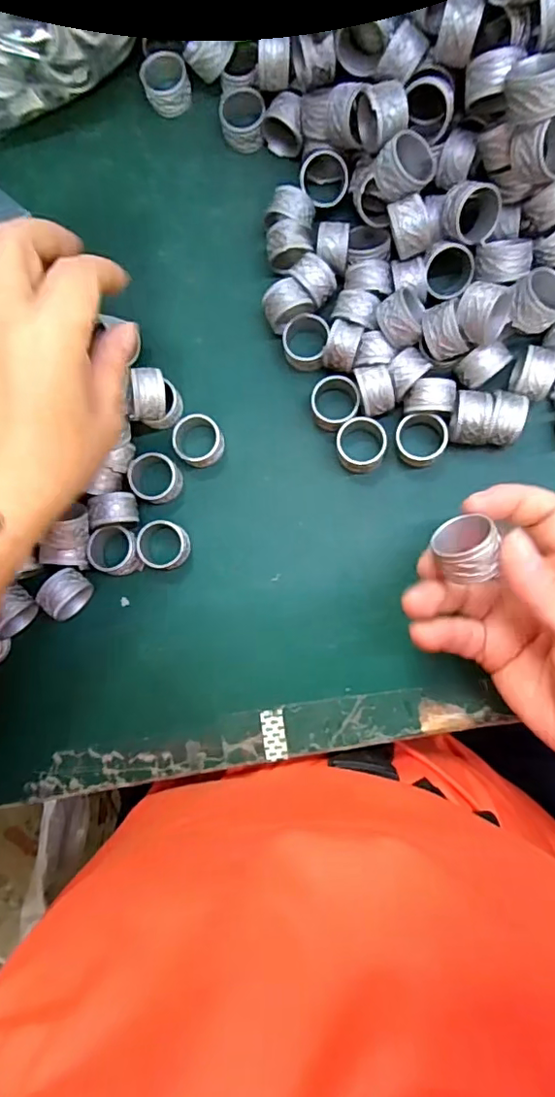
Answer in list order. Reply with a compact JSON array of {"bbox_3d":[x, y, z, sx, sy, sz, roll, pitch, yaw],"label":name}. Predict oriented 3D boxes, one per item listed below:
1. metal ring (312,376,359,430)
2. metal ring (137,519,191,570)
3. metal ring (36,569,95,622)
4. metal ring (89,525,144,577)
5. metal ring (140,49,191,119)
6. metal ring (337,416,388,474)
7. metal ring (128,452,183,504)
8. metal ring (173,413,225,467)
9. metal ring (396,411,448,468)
[{"bbox_3d":[0.033,-0.081,0.311,0.027,0.016,0.028,0,86,6],"label":"metal ring"},{"bbox_3d":[-0.064,-0.002,0.316,0.027,0.019,0.027,0,86,6],"label":"metal ring"},{"bbox_3d":[-0.120,0.025,0.313,0.019,0.025,0.026,39,91,7],"label":"metal ring"},{"bbox_3d":[-0.093,0.002,0.316,0.028,0.018,0.028,0,86,6],"label":"metal ring"},{"bbox_3d":[-0.068,-0.285,0.337,0.027,0.022,0.029,0,86,6],"label":"metal ring"},{"bbox_3d":[0.047,-0.058,0.308,0.027,0.017,0.028,0,86,6],"label":"metal ring"},{"bbox_3d":[-0.070,-0.040,0.319,0.029,0.018,0.027,0,86,6],"label":"metal ring"},{"bbox_3d":[-0.045,-0.062,0.318,0.027,0.018,0.029,0,86,6],"label":"metal ring"},{"bbox_3d":[0.079,-0.060,0.304,0.026,0.020,0.026,0,86,6],"label":"metal ring"}]

